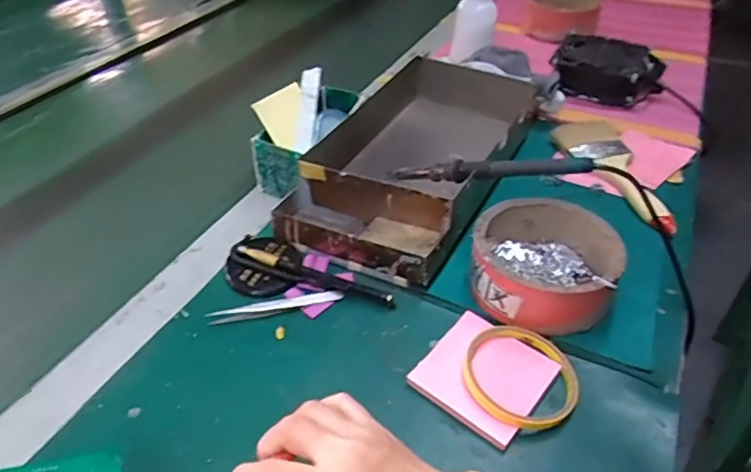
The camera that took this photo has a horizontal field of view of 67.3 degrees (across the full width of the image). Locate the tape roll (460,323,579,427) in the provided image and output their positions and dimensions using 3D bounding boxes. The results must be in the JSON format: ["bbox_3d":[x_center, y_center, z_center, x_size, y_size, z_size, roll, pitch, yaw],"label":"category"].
[{"bbox_3d":[0.108,0.103,0.423,0.085,0.011,0.082,0,40,0],"label":"tape roll"}]

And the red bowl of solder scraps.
[{"bbox_3d":[0.147,0.022,0.496,0.119,0.054,0.123,0,40,0],"label":"red bowl of solder scraps"}]

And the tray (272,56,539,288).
[{"bbox_3d":[0.048,-0.092,0.621,0.185,0.067,0.336,16,42,19],"label":"tray"}]

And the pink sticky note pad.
[{"bbox_3d":[0.083,0.105,0.434,0.086,0.014,0.088,27,47,28],"label":"pink sticky note pad"}]

